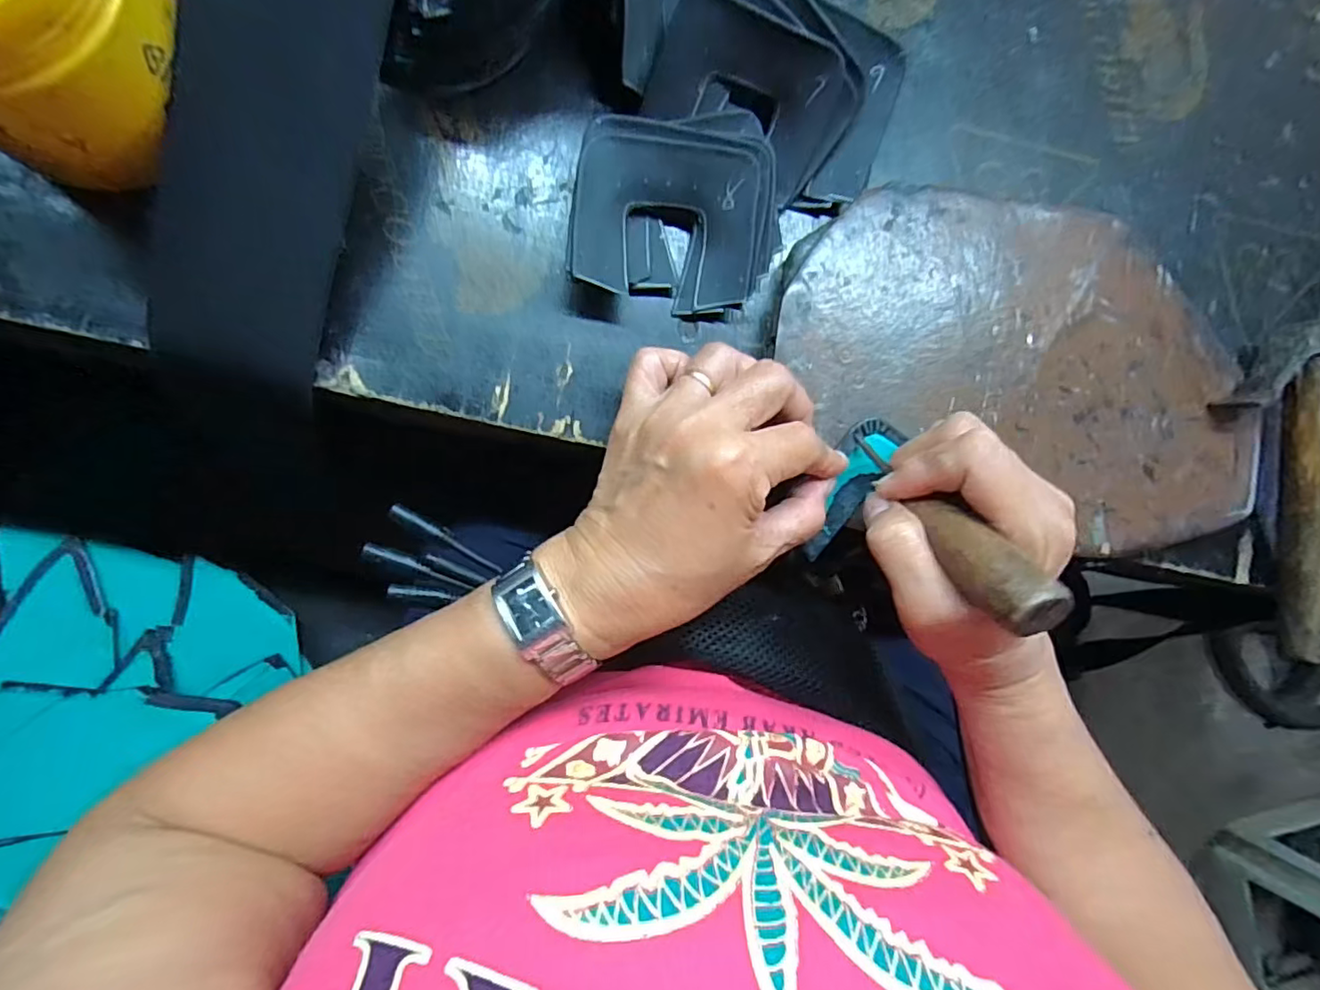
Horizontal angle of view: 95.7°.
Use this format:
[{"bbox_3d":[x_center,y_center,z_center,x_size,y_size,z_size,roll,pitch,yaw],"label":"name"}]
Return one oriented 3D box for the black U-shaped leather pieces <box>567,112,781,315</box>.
[{"bbox_3d":[0.009,-0.136,0.283,0.097,0.023,0.087,3,88,-9],"label":"black U-shaped leather pieces"}]

